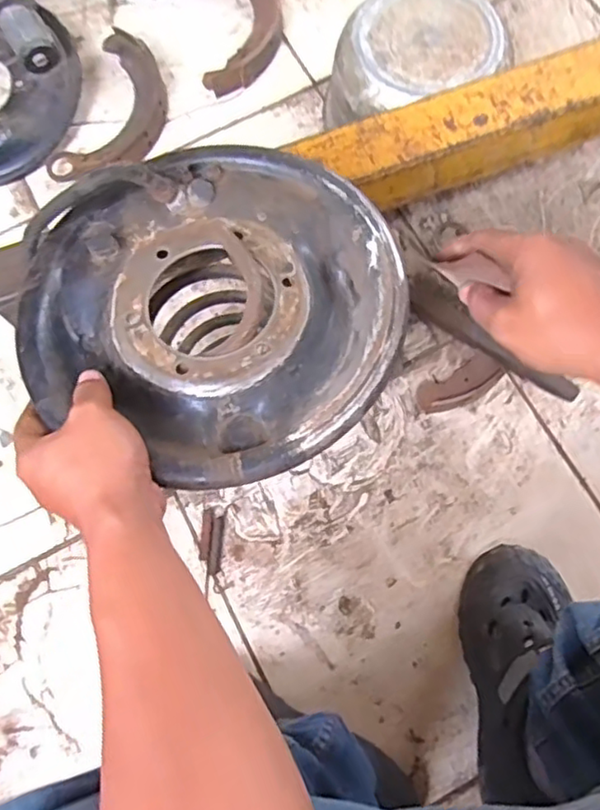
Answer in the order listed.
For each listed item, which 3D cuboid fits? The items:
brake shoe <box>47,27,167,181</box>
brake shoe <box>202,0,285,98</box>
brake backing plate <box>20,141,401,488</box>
[{"bbox_3d":[-0.240,-0.383,0.855,0.120,0.031,0.221,19,78,6],"label":"brake shoe"},{"bbox_3d":[-0.073,-0.528,0.895,0.100,0.034,0.222,3,76,2],"label":"brake shoe"},{"bbox_3d":[-0.065,-0.081,0.456,0.270,0.046,0.244,26,78,8],"label":"brake backing plate"}]

